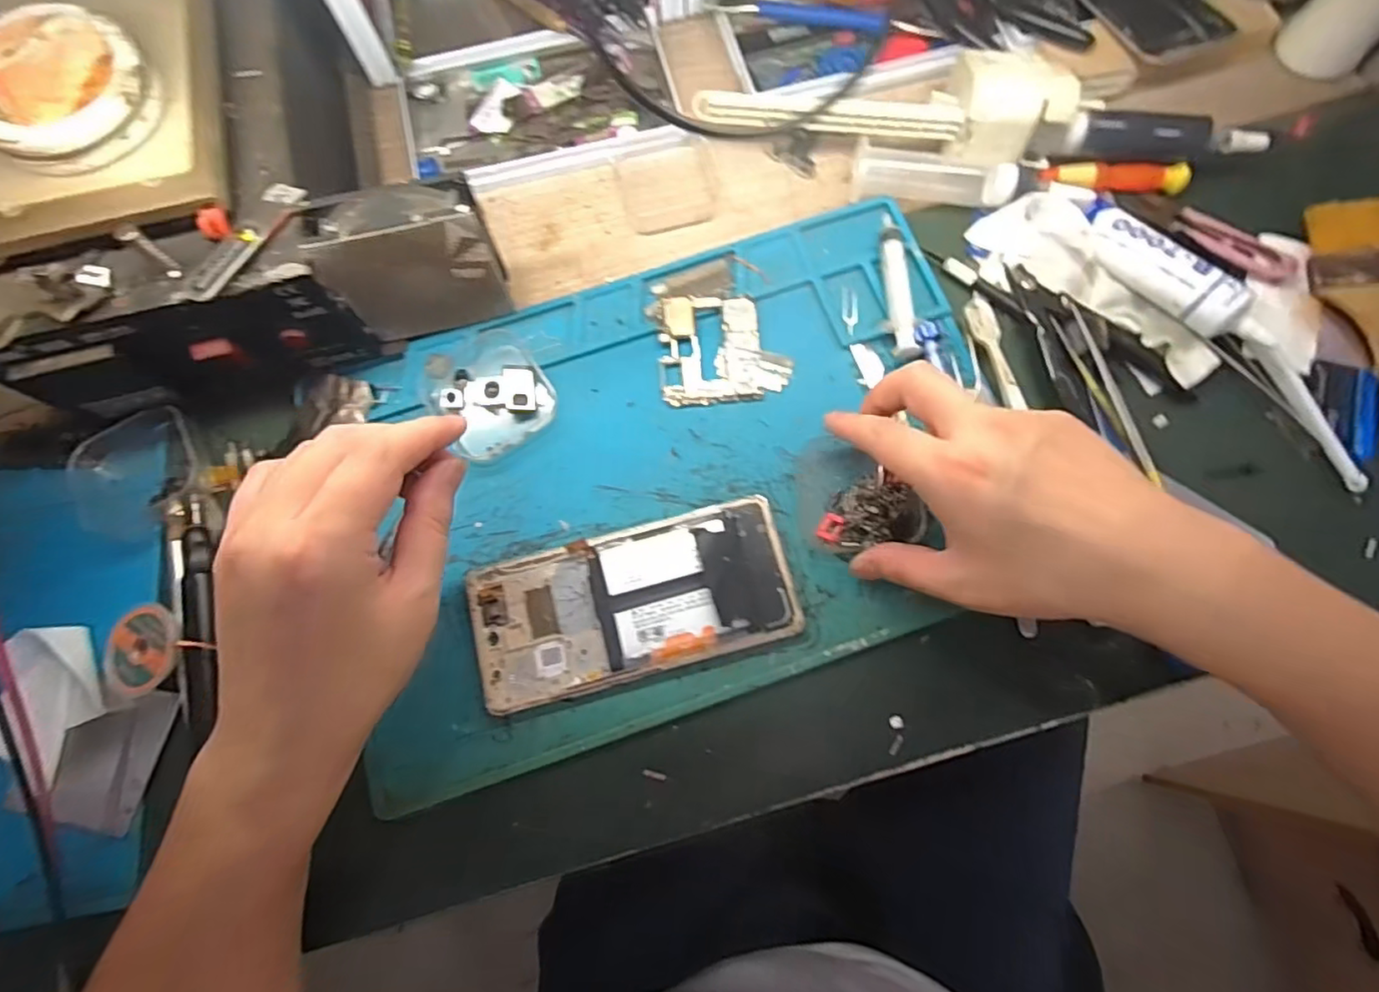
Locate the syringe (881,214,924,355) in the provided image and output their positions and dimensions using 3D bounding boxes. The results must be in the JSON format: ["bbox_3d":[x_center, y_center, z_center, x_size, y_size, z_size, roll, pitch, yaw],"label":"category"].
[{"bbox_3d":[0.121,-0.123,0.359,0.017,0.013,0.090,-3,75,0],"label":"syringe"}]

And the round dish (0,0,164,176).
[{"bbox_3d":[-0.282,-0.182,0.271,0.075,0.027,0.071,36,79,10],"label":"round dish"}]

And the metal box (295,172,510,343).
[{"bbox_3d":[-0.143,-0.123,0.326,0.079,0.082,0.029,-18,76,-4],"label":"metal box"}]

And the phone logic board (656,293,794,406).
[{"bbox_3d":[0.020,-0.086,0.356,0.073,0.006,0.065,-6,75,-1],"label":"phone logic board"}]

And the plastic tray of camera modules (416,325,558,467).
[{"bbox_3d":[-0.116,-0.061,0.347,0.063,0.012,0.076,-30,77,-7],"label":"plastic tray of camera modules"}]

